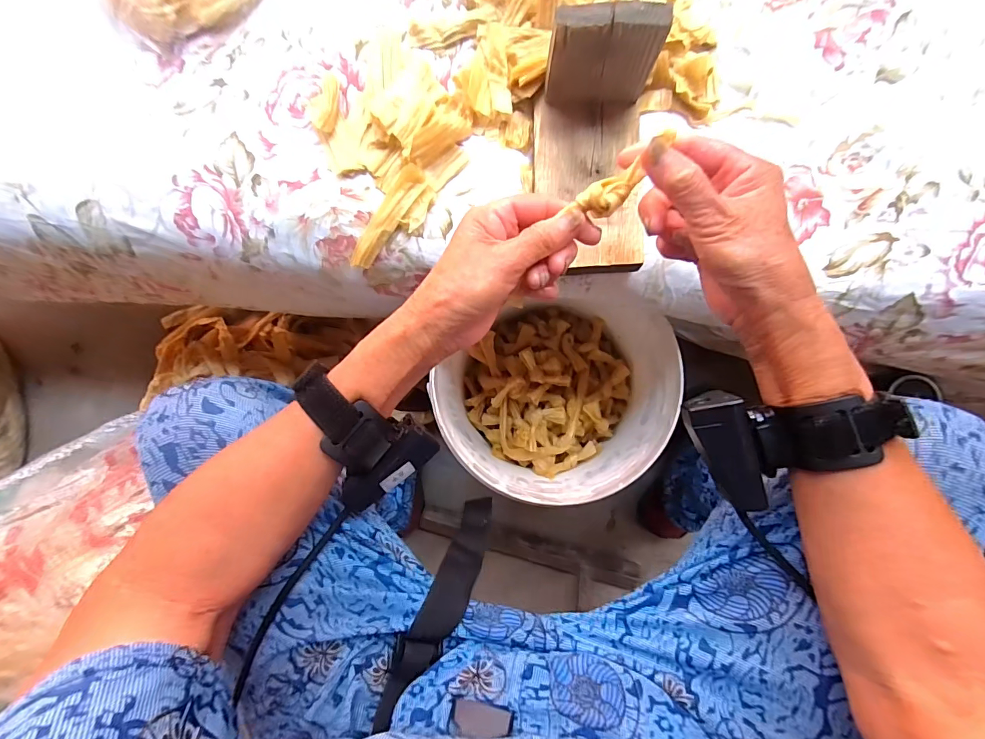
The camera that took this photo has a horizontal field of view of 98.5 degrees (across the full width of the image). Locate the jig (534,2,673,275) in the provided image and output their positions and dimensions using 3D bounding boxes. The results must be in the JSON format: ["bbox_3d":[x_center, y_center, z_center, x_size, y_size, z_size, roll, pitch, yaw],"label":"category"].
[{"bbox_3d":[0.076,-0.167,0.313,0.091,0.072,0.146,4,85,4],"label":"jig"}]

